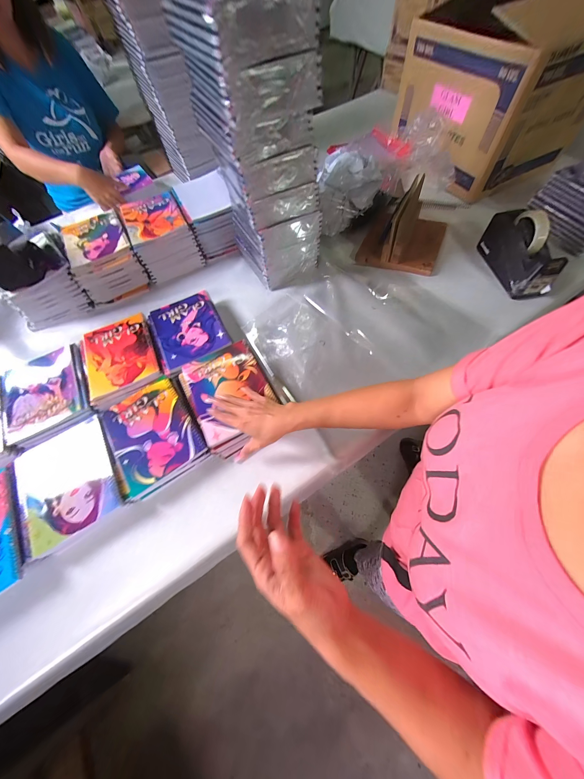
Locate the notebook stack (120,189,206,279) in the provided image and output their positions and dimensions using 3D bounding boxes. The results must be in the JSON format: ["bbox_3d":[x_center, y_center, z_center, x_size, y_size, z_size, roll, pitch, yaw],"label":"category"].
[{"bbox_3d":[-0.358,-0.431,0.732,0.156,0.107,0.196,-24,64,-7],"label":"notebook stack"}]

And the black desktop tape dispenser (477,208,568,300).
[{"bbox_3d":[0.530,-0.323,0.612,0.069,0.100,0.210,-11,63,0],"label":"black desktop tape dispenser"}]

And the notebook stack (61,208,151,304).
[{"bbox_3d":[-0.512,-0.363,0.724,0.159,0.113,0.199,-28,65,-10],"label":"notebook stack"}]

